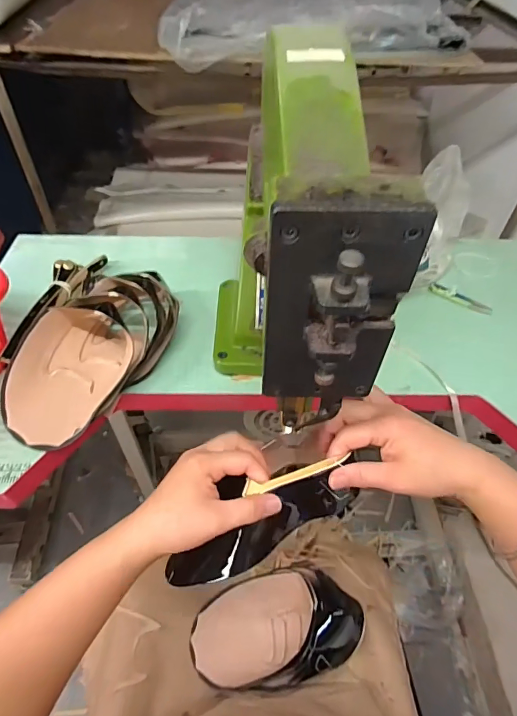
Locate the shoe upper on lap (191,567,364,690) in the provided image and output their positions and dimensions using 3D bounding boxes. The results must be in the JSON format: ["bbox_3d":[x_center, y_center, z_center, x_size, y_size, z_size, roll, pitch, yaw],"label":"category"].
[{"bbox_3d":[0.021,0.355,0.562,0.222,0.101,0.139,-5,49,-7],"label":"shoe upper on lap"}]

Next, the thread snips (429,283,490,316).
[{"bbox_3d":[0.337,-0.100,0.696,0.103,0.017,0.019,25,53,19],"label":"thread snips"}]

